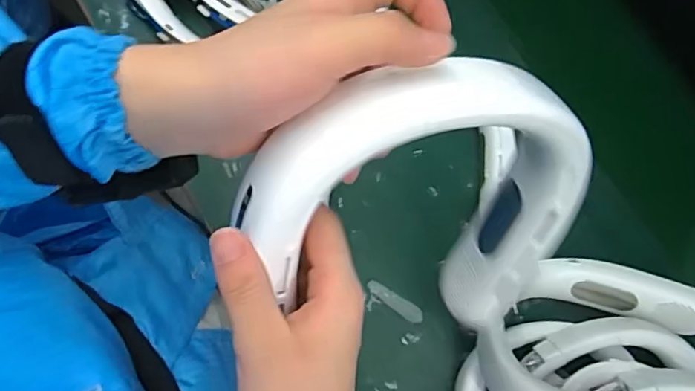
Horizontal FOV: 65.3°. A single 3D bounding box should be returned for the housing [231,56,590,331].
[{"bbox_3d":[0.056,0.009,0.288,0.157,0.209,0.035,-44,44,23],"label":"housing"}]

